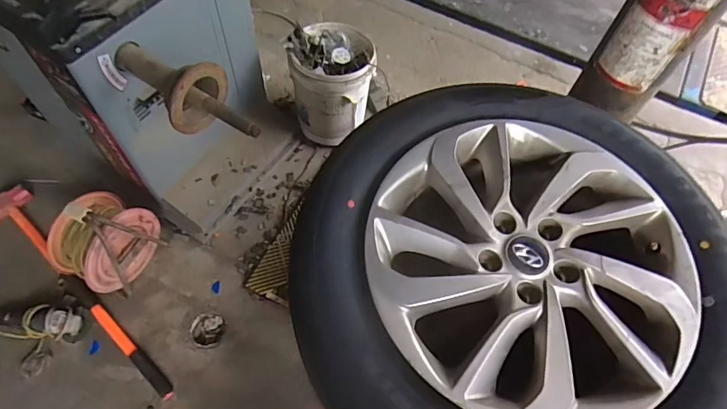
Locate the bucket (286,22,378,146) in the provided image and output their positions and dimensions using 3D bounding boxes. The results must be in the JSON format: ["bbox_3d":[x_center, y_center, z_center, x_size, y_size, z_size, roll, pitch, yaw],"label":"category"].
[{"bbox_3d":[-0.107,-0.435,1.700,0.293,0.324,0.304,1,61,-3],"label":"bucket"}]

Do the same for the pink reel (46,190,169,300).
[{"bbox_3d":[-0.781,0.105,1.423,0.217,0.301,0.269,25,62,10],"label":"pink reel"}]

